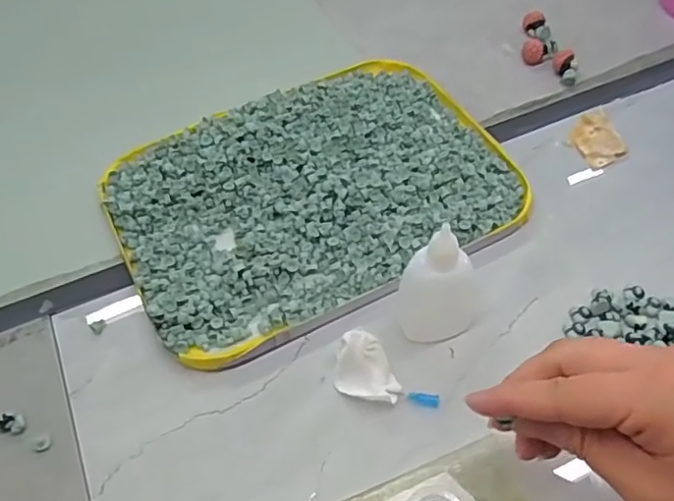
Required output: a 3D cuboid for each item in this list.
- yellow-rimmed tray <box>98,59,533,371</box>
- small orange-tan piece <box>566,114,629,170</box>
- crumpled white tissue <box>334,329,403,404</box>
[{"bbox_3d":[-0.017,-0.047,0.439,0.269,0.022,0.196,-24,56,-16],"label":"yellow-rimmed tray"},{"bbox_3d":[0.199,-0.085,0.467,0.039,0.008,0.043,-24,56,-16],"label":"small orange-tan piece"},{"bbox_3d":[0.018,0.067,0.355,0.038,0.019,0.034,8,54,7],"label":"crumpled white tissue"}]

